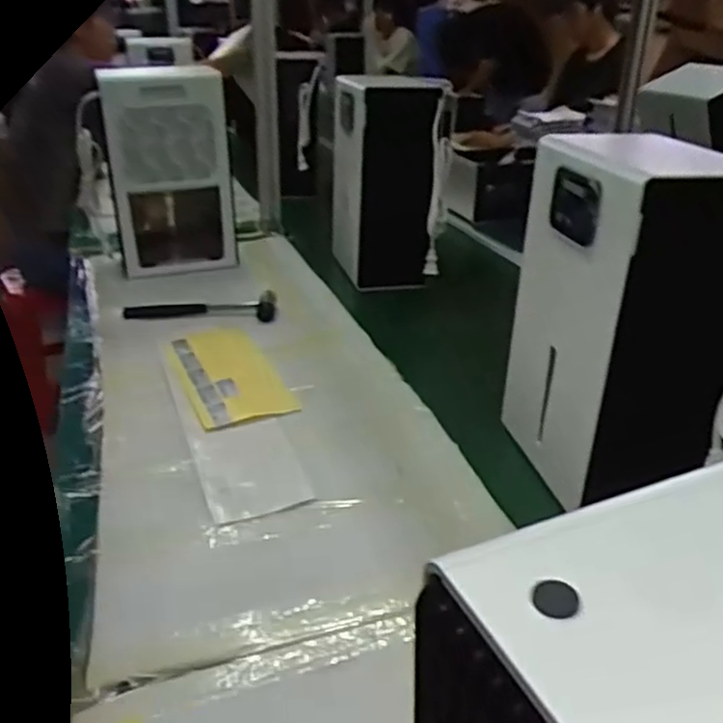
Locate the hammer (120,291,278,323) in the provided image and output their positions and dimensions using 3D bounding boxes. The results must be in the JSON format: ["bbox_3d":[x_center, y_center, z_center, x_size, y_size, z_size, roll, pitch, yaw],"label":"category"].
[{"bbox_3d":[-0.263,-0.091,1.184,0.244,0.034,0.055,1,27,-4],"label":"hammer"}]

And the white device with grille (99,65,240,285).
[{"bbox_3d":[-0.357,-0.354,1.364,0.214,0.355,0.233,-4,28,-14],"label":"white device with grille"}]

